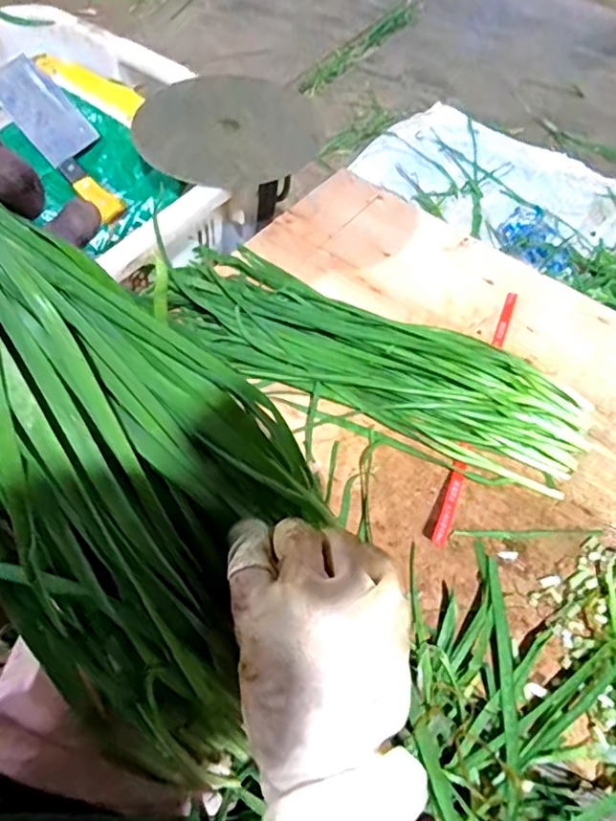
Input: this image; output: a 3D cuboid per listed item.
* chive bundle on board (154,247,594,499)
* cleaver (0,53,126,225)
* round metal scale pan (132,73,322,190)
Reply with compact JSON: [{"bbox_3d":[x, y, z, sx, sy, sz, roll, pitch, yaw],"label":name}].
[{"bbox_3d":[0.059,-0.055,0.575,0.448,0.045,0.175,28,60,13],"label":"chive bundle on board"},{"bbox_3d":[-0.291,-0.320,0.674,0.071,0.018,0.246,-32,80,-22],"label":"cleaver"},{"bbox_3d":[-0.091,-0.325,0.648,0.202,0.015,0.213,2,58,-3],"label":"round metal scale pan"}]

